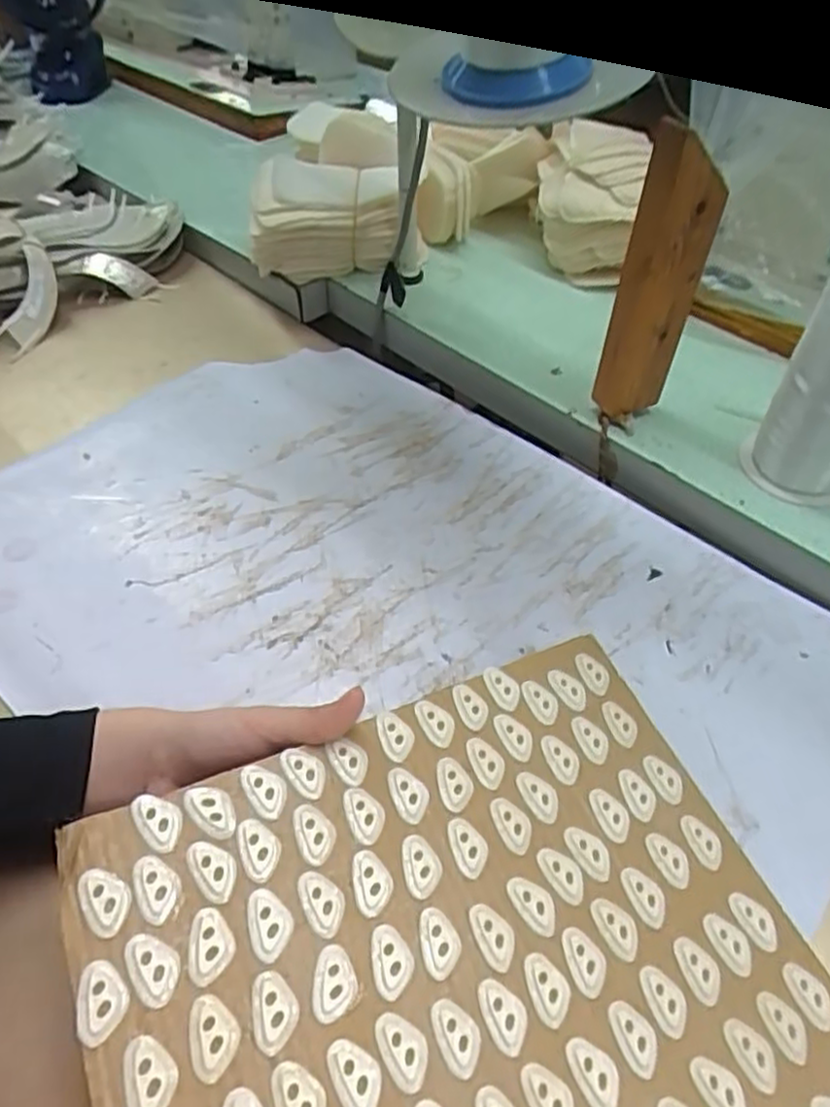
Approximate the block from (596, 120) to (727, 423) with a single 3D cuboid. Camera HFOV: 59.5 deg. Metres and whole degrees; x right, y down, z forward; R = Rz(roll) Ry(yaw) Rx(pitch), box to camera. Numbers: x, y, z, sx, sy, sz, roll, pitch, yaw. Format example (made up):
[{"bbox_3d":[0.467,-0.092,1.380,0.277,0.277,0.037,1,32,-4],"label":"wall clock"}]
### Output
[{"bbox_3d":[0.160,-0.172,0.486,0.052,0.201,0.027,-20,53,-21],"label":"block"}]

